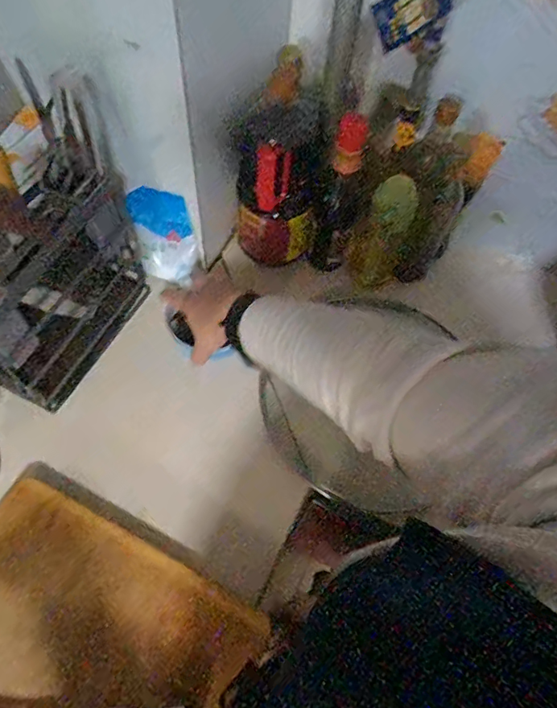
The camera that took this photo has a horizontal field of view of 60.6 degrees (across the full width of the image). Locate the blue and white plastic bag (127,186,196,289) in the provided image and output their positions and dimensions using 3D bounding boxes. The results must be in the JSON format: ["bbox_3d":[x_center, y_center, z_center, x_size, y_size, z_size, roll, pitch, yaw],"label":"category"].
[{"bbox_3d":[-0.172,-0.172,0.702,0.093,0.131,0.052,18,62,6],"label":"blue and white plastic bag"}]

